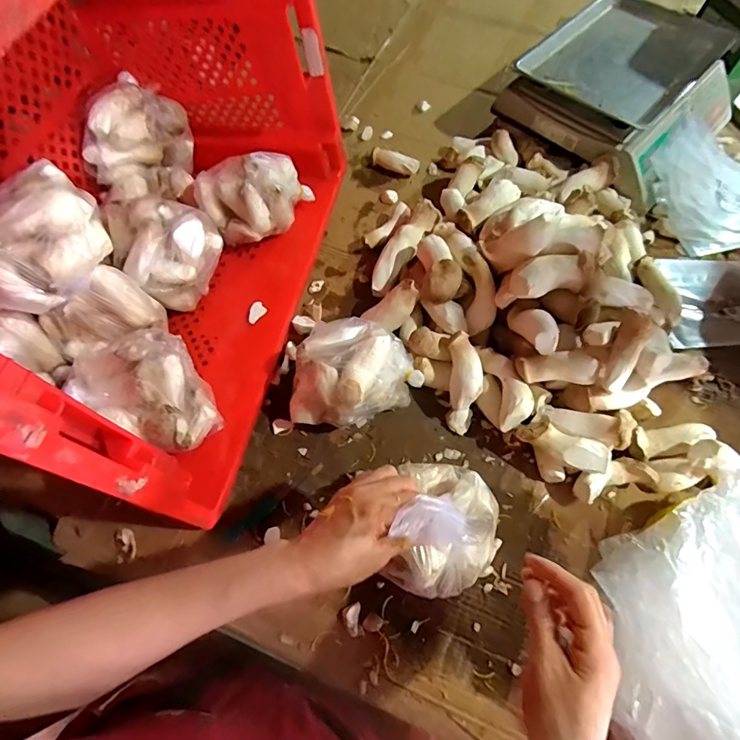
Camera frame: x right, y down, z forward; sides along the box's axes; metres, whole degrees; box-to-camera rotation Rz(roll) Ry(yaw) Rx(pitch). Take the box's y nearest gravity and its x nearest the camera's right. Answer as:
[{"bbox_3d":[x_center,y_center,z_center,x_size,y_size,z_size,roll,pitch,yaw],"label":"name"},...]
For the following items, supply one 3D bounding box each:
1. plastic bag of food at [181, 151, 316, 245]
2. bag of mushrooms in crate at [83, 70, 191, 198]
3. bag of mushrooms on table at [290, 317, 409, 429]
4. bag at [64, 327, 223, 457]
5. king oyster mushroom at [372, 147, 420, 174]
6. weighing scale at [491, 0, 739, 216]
[{"bbox_3d":[-0.167,-0.243,0.649,0.173,0.111,0.090,-19,66,-11],"label":"plastic bag of food"},{"bbox_3d":[-0.334,-0.328,0.647,0.101,0.120,0.151,11,64,4],"label":"bag of mushrooms in crate"},{"bbox_3d":[-0.015,0.001,0.537,0.145,0.089,0.131,7,64,2],"label":"bag of mushrooms on table"},{"bbox_3d":[-0.246,0.033,0.505,0.115,0.119,0.139,-32,69,-16],"label":"bag"},{"bbox_3d":[0.044,-0.358,0.761,0.082,0.026,0.022,19,65,8],"label":"king oyster mushroom"},{"bbox_3d":[0.441,-0.471,0.764,0.302,0.115,0.340,40,69,17],"label":"weighing scale"}]

